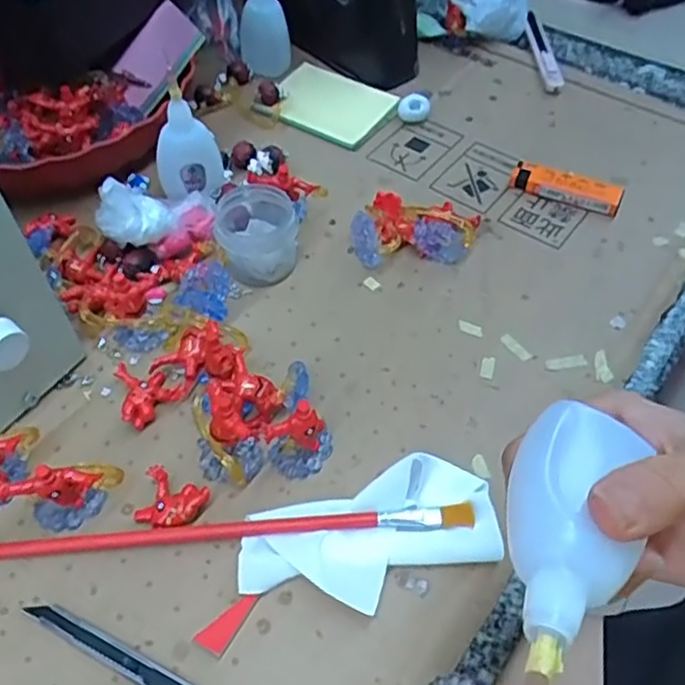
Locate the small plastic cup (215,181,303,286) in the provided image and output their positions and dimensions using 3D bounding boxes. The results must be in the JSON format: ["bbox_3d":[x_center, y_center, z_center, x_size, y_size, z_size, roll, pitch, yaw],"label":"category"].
[{"bbox_3d":[-0.057,-0.075,0.462,0.052,0.038,0.063,-4,54,-2],"label":"small plastic cup"}]

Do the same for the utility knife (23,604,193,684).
[{"bbox_3d":[-0.095,0.154,0.320,0.130,0.007,0.011,22,57,16],"label":"utility knife"}]

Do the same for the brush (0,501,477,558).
[{"bbox_3d":[-0.062,0.100,0.357,0.259,0.011,0.013,-3,54,-1],"label":"brush"}]

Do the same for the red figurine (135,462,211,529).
[{"bbox_3d":[-0.092,0.086,0.365,0.038,0.015,0.028,22,57,16],"label":"red figurine"}]

